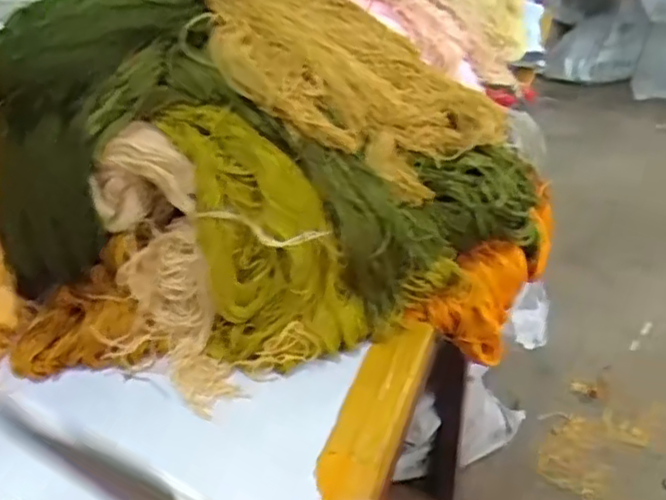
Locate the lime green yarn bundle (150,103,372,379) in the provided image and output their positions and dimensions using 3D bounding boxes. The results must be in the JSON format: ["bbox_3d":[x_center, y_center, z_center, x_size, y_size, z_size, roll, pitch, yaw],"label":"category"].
[{"bbox_3d":[-0.059,-0.015,0.515,0.122,0.215,0.070,-14,8,10],"label":"lime green yarn bundle"}]

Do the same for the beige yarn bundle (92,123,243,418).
[{"bbox_3d":[-0.141,0.014,0.515,0.089,0.221,0.072,-13,6,-8],"label":"beige yarn bundle"}]

